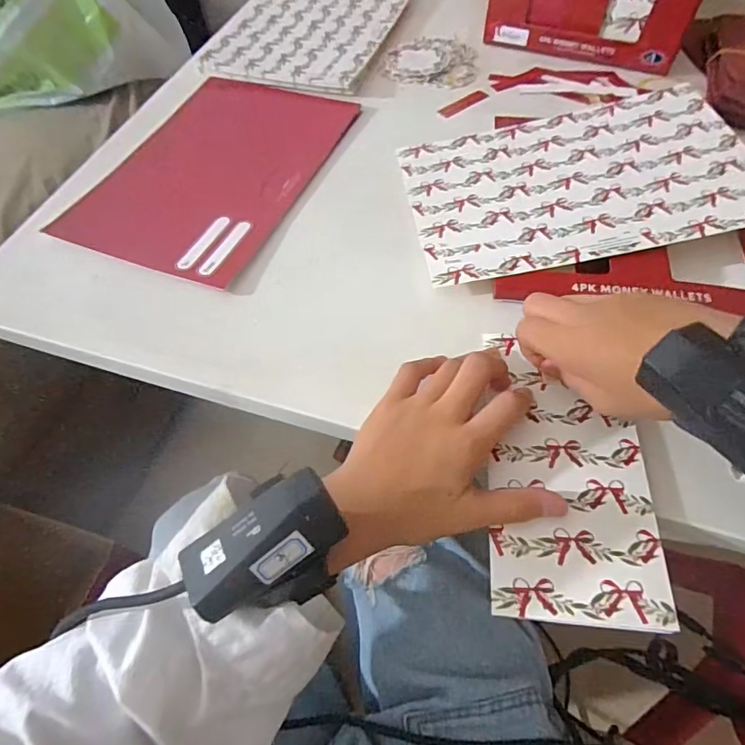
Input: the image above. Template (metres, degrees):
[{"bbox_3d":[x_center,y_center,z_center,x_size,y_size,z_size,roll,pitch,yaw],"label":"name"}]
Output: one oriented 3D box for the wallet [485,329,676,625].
[{"bbox_3d":[0.111,0.051,0.279,0.084,0.009,0.164,5,58,5],"label":"wallet"}]

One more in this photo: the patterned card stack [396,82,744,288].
[{"bbox_3d":[0.160,-0.155,0.388,0.258,0.007,0.173,-11,57,3],"label":"patterned card stack"}]

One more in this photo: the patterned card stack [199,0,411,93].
[{"bbox_3d":[-0.070,-0.398,0.560,0.184,0.013,0.257,14,60,11],"label":"patterned card stack"}]

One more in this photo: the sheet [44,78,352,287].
[{"bbox_3d":[-0.142,-0.184,0.435,0.175,0.010,0.246,20,61,14],"label":"sheet"}]

